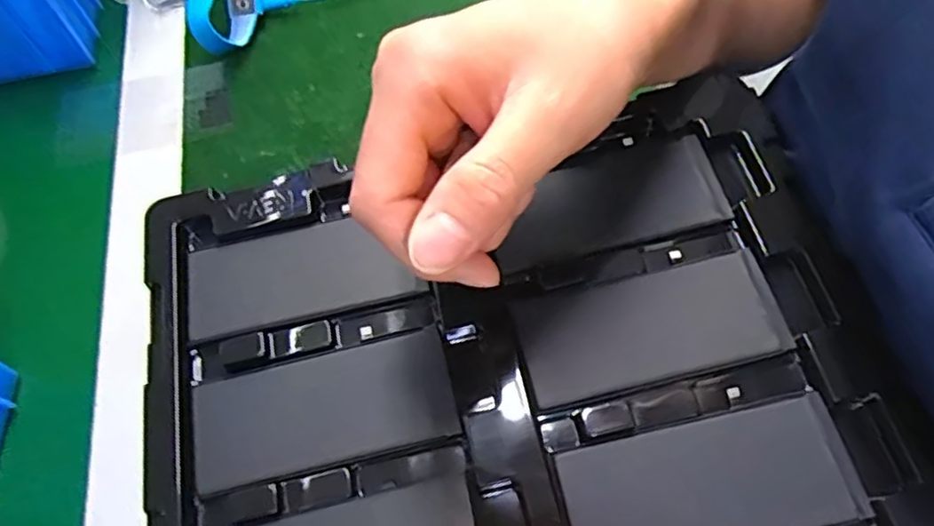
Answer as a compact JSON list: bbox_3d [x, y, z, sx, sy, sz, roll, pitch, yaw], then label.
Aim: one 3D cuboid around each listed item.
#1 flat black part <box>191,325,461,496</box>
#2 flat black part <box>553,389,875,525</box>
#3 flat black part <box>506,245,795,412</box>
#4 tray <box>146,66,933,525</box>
[{"bbox_3d":[-0.055,0.054,0.248,0.098,0.004,0.043,-14,63,-4],"label":"flat black part"},{"bbox_3d":[0.084,0.077,0.229,0.098,0.004,0.044,-12,63,-3],"label":"flat black part"},{"bbox_3d":[0.070,0.024,0.253,0.099,0.004,0.044,-13,63,-3],"label":"flat black part"},{"bbox_3d":[0.014,0.036,0.244,0.271,0.024,0.209,-12,63,-3],"label":"tray"}]

